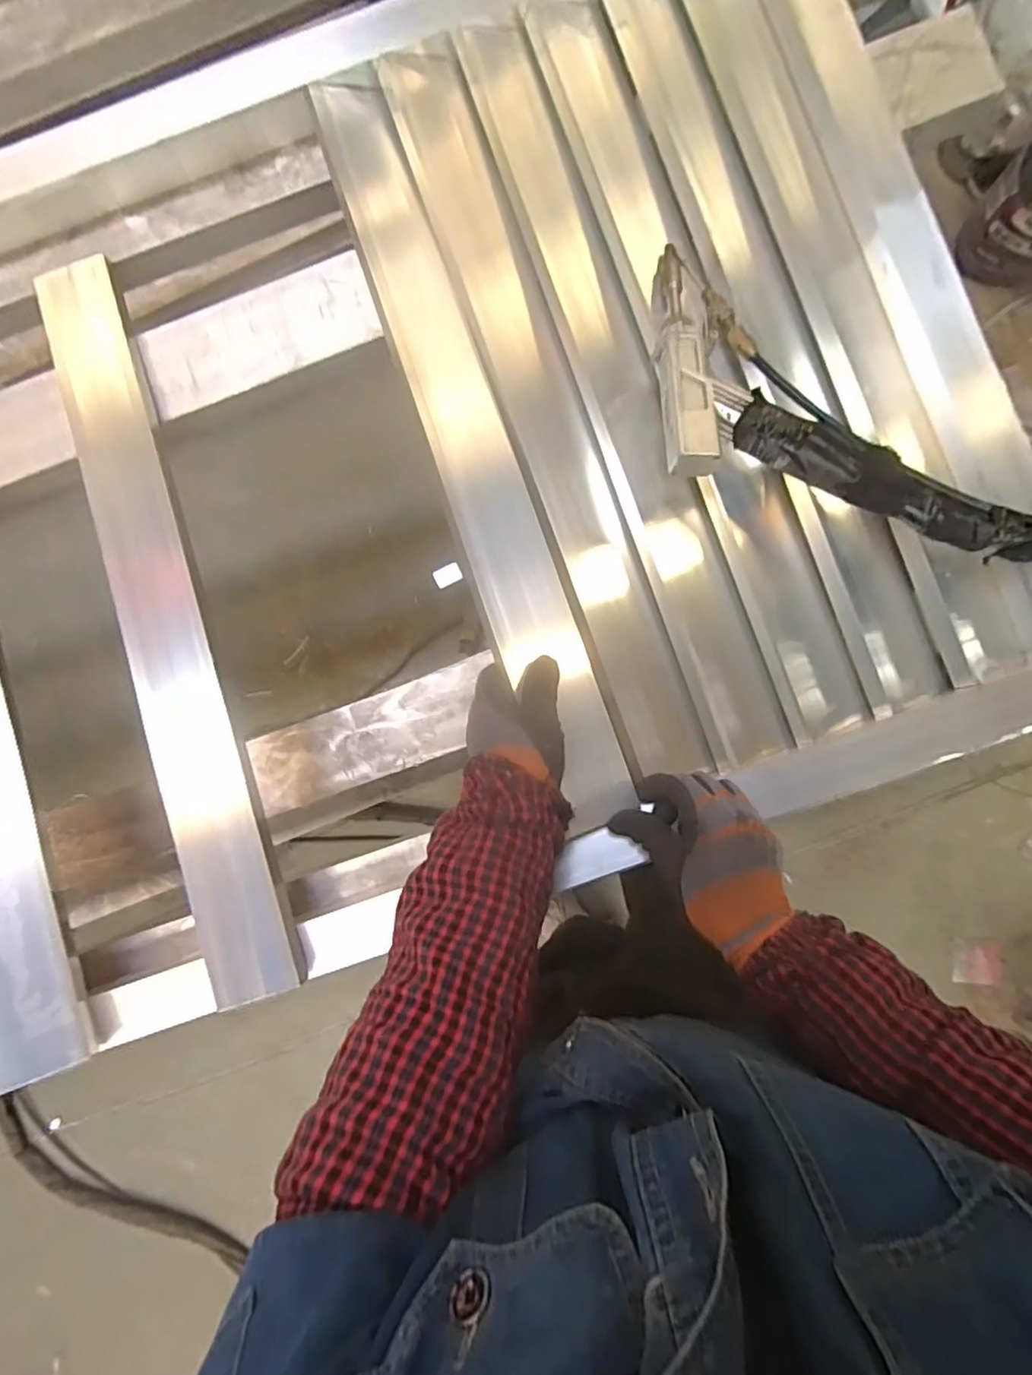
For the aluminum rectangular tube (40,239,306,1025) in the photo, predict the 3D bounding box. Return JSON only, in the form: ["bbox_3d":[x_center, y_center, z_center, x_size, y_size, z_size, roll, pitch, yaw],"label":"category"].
[{"bbox_3d":[-0.343,-0.075,0.588,0.076,0.017,0.740,-18,84,0],"label":"aluminum rectangular tube"}]

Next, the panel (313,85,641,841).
[{"bbox_3d":[-0.038,-0.237,0.569,0.096,0.021,0.737,-16,83,-22],"label":"panel"}]

